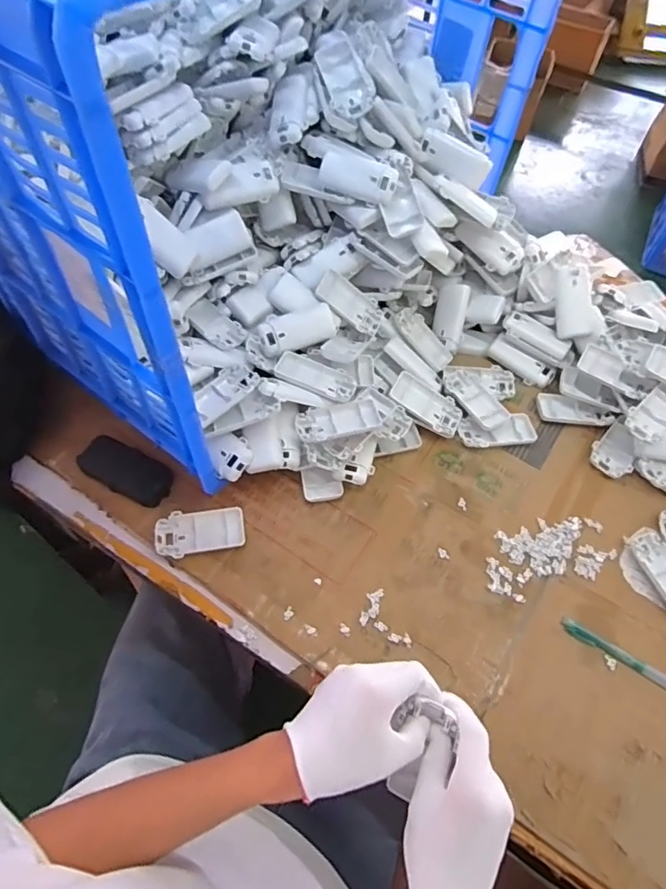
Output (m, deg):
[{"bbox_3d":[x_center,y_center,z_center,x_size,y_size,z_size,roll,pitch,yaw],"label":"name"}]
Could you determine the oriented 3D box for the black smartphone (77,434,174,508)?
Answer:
[{"bbox_3d":[-0.245,0.031,0.625,0.110,0.015,0.053,28,62,-1],"label":"black smartphone"}]

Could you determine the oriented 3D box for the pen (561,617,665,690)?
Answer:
[{"bbox_3d":[0.295,0.217,0.536,0.126,0.010,0.014,30,64,15],"label":"pen"}]

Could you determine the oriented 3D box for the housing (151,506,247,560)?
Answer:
[{"bbox_3d":[-0.149,0.099,0.594,0.096,0.018,0.048,-8,60,-6],"label":"housing"}]

